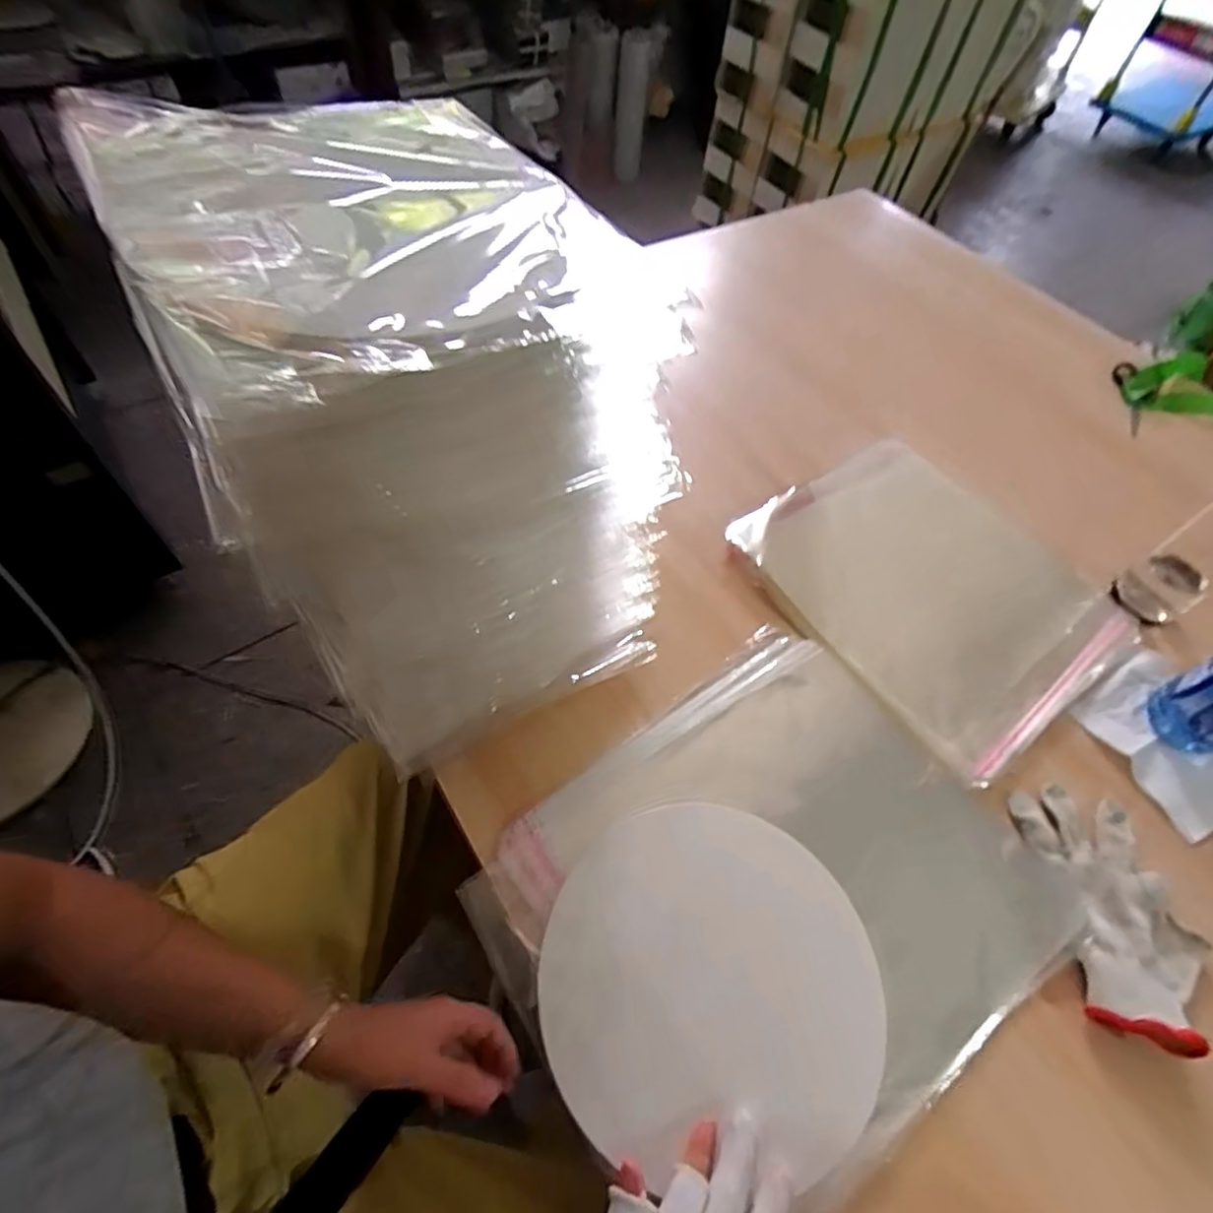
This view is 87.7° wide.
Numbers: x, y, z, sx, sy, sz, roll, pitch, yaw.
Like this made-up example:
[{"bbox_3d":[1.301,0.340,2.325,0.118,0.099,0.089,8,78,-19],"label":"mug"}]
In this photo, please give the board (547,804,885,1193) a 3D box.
[{"bbox_3d":[0.074,0.257,0.454,0.227,0.010,0.215,0,54,0],"label":"board"}]

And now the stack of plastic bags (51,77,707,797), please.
[{"bbox_3d":[-0.130,-0.115,0.478,0.246,0.339,0.312,-26,63,-19],"label":"stack of plastic bags"}]

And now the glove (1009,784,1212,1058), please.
[{"bbox_3d":[0.404,0.232,0.493,0.103,0.030,0.183,1,58,-4],"label":"glove"}]

